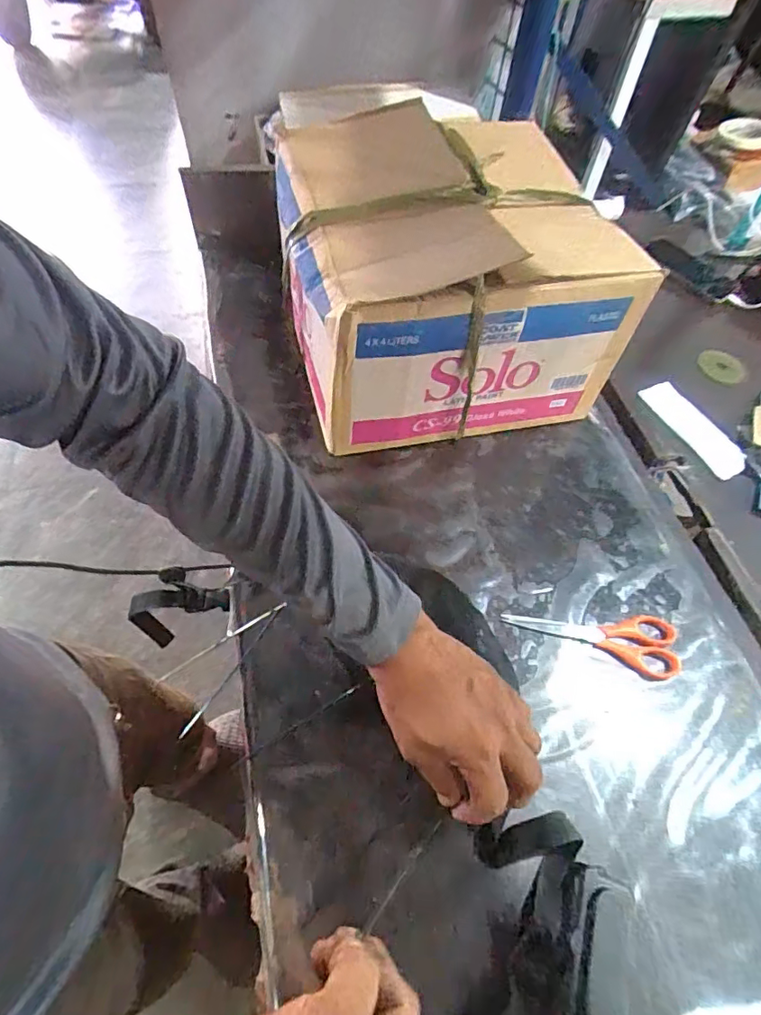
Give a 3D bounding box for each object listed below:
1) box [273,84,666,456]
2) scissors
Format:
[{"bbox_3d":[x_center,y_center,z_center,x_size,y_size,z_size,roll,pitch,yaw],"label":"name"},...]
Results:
[{"bbox_3d":[0.068,-0.303,0.686,0.364,0.242,0.375,-12,59,-10],"label":"box"},{"bbox_3d":[0.221,0.140,0.547,0.181,0.005,0.063,6,58,0],"label":"scissors"}]

